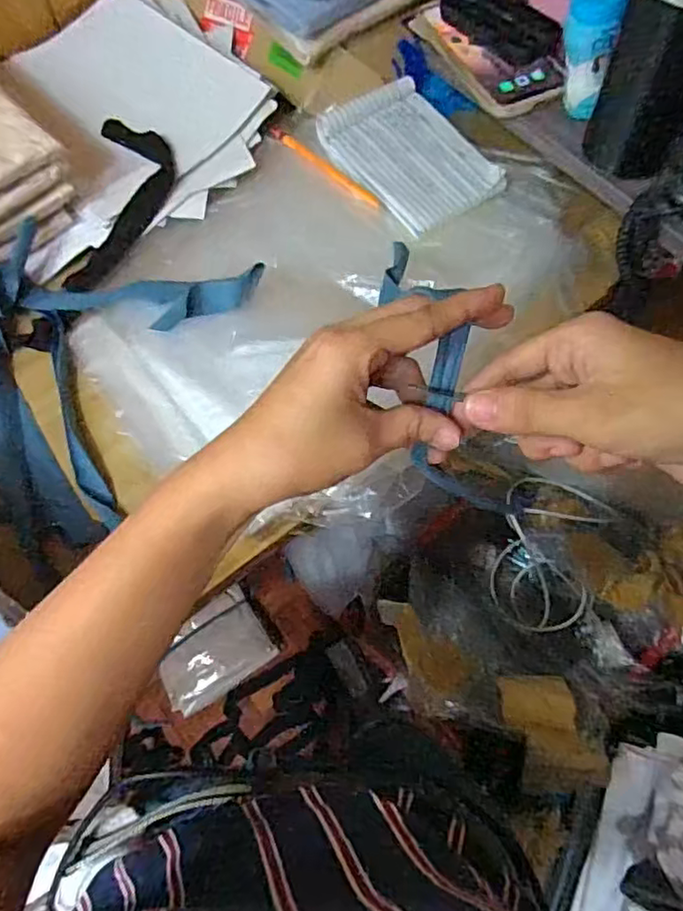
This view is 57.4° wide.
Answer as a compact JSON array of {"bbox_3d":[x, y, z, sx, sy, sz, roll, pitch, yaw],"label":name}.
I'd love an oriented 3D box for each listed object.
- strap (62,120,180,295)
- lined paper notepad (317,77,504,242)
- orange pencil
[{"bbox_3d":[-0.196,-0.230,0.569,0.074,0.022,0.186,4,65,2],"label":"strap"},{"bbox_3d":[0.061,-0.285,0.577,0.103,0.015,0.170,-33,69,-14],"label":"lined paper notepad"},{"bbox_3d":[-0.016,-0.271,0.581,0.134,0.010,0.013,38,70,17],"label":"orange pencil"}]

